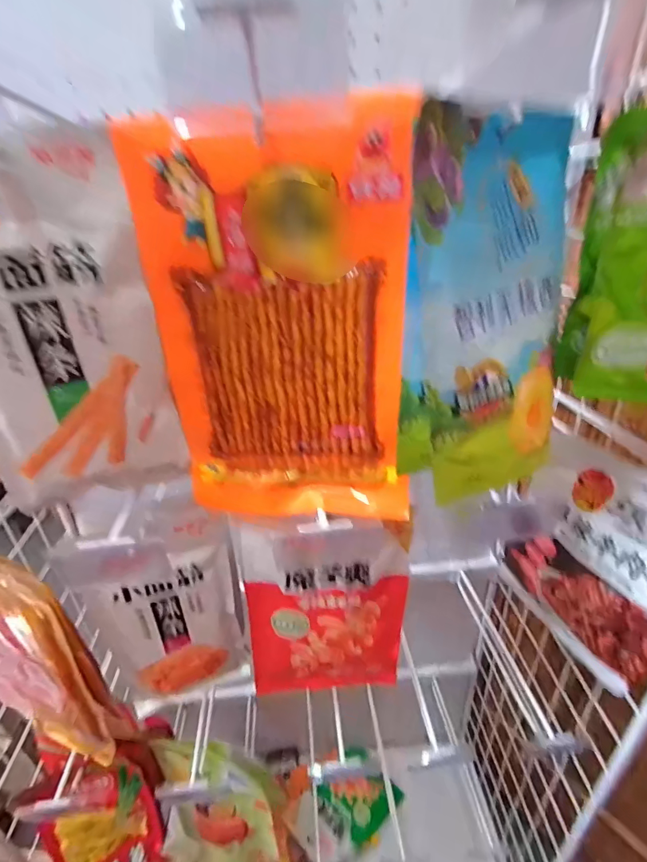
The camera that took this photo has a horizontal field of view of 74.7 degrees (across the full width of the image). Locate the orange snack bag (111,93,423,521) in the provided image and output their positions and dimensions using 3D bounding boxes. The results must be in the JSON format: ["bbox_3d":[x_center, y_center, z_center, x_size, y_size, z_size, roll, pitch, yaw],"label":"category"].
[{"bbox_3d":[-0.029,-0.056,0.285,0.165,0.255,0.025,1,29,9],"label":"orange snack bag"}]

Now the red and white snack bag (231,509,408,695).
[{"bbox_3d":[0.004,0.170,0.406,0.147,0.214,0.025,-2,29,2],"label":"red and white snack bag"}]

